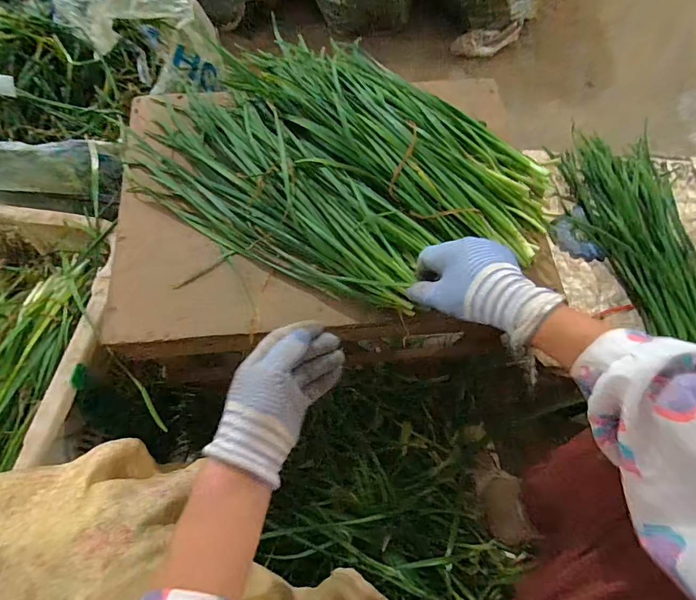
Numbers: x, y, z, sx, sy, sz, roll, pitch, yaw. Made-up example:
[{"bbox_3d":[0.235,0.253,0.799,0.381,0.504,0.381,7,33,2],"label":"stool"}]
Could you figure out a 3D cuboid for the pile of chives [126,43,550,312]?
[{"bbox_3d":[-0.014,-0.193,0.554,0.528,0.071,0.352,33,71,11],"label":"pile of chives"}]

